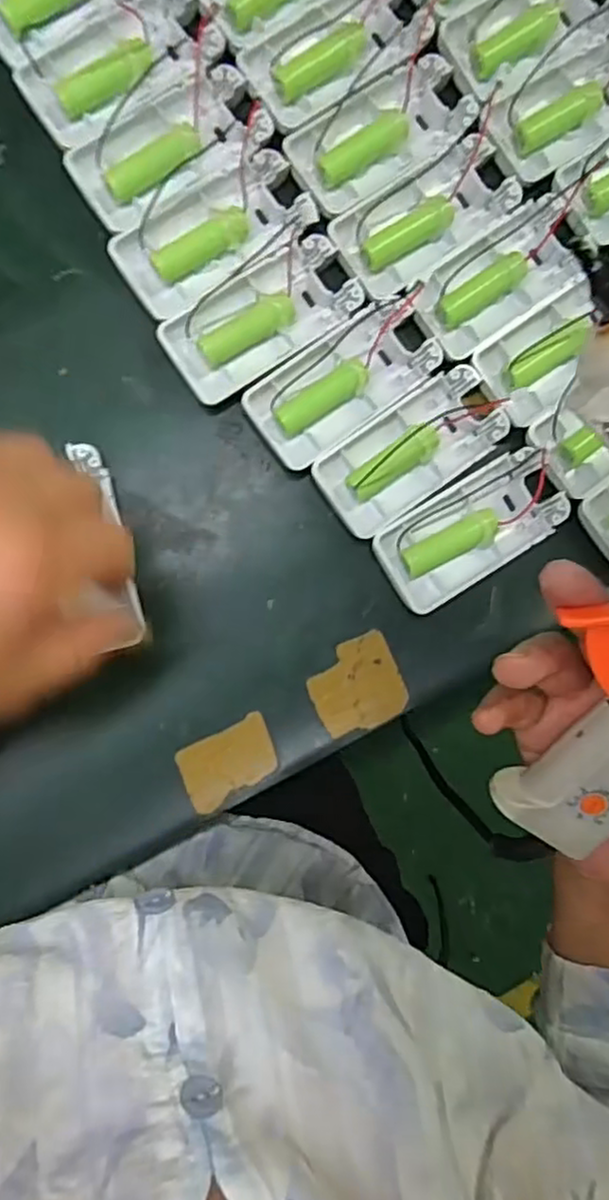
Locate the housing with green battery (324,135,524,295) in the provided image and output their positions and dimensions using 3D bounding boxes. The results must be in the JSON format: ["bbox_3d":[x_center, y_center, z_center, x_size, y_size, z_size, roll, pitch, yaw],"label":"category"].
[{"bbox_3d":[0.060,-0.187,0.340,0.089,0.022,0.042,-37,91,-7],"label":"housing with green battery"}]

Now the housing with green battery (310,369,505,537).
[{"bbox_3d":[0.052,-0.073,0.337,0.093,0.012,0.043,-37,91,-7],"label":"housing with green battery"}]

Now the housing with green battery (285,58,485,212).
[{"bbox_3d":[0.038,-0.229,0.345,0.090,0.016,0.047,-39,91,-7],"label":"housing with green battery"}]

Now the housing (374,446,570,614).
[{"bbox_3d":[0.082,-0.035,0.340,0.094,0.014,0.044,-32,91,-7],"label":"housing"}]

